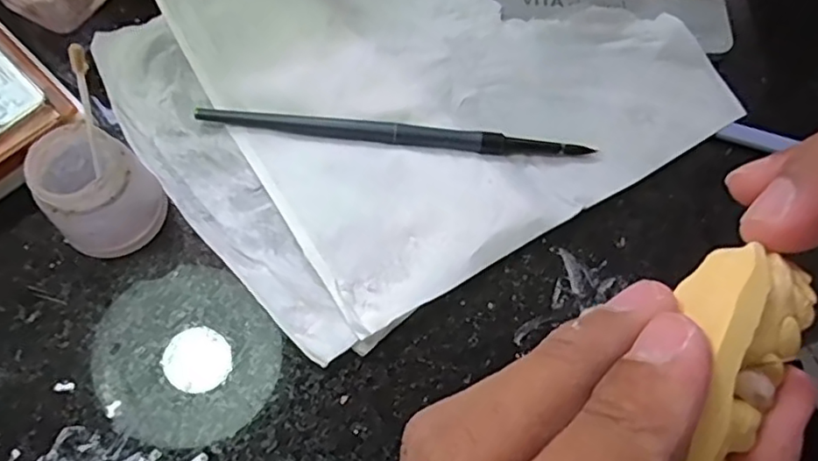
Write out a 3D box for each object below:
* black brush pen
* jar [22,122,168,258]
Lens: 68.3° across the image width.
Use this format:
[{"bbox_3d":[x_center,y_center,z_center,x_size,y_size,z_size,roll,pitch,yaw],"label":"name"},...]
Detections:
[{"bbox_3d":[-0.006,-0.042,0.254,0.163,0.004,0.010,6,67,0],"label":"black brush pen"},{"bbox_3d":[-0.115,-0.014,0.223,0.035,0.039,0.037,1,67,-2],"label":"jar"}]

